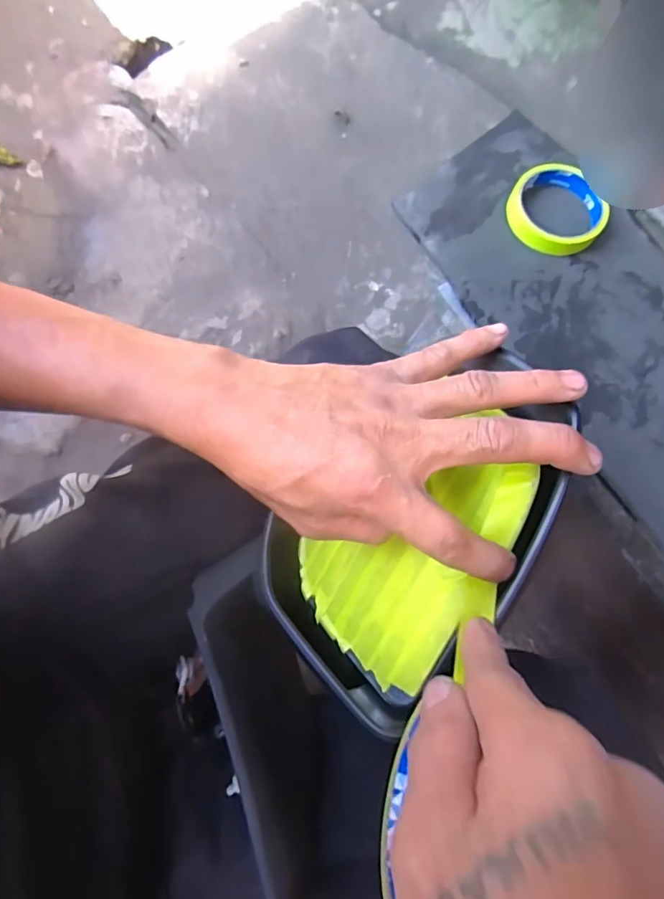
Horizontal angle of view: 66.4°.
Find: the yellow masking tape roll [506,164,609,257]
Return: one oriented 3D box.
[{"bbox_3d":[0.206,-0.222,0.466,0.084,0.025,0.086,1,76,-2],"label":"yellow masking tape roll"}]

